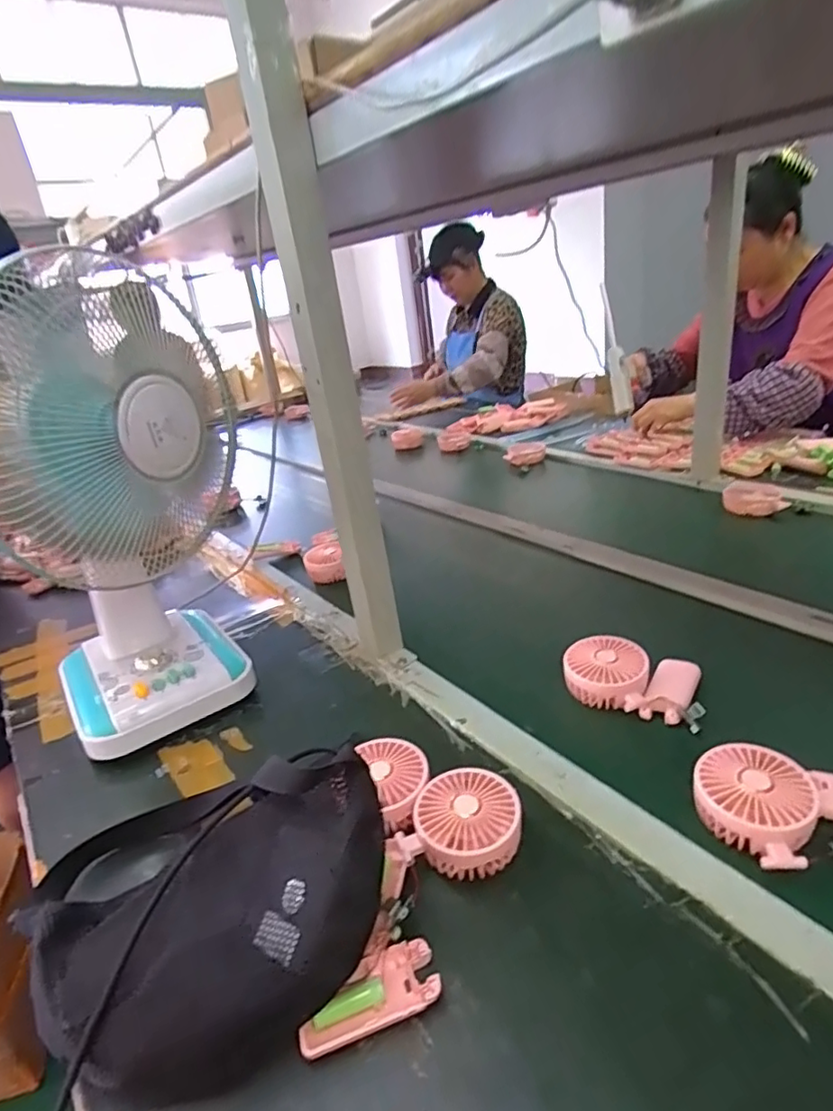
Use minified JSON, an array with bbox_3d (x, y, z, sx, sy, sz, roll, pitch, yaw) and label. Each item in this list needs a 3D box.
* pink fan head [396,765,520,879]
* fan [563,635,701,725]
[{"bbox_3d":[0.043,0.230,0.505,0.092,0.043,0.089,-6,26,3],"label":"pink fan head"},{"bbox_3d":[0.234,0.131,0.644,0.137,0.050,0.088,2,27,19],"label":"fan"}]

